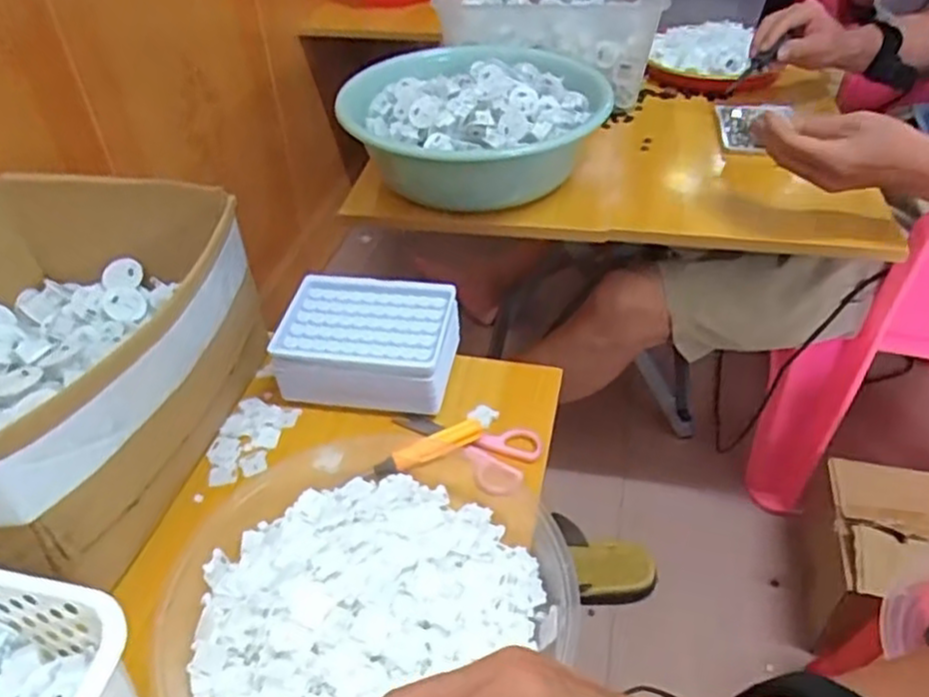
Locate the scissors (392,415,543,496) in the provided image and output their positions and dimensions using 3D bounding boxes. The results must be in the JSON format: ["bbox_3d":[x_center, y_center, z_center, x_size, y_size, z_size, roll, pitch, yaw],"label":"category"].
[{"bbox_3d":[-0.003,0.074,0.534,0.114,0.013,0.062,14,44,17],"label":"scissors"}]

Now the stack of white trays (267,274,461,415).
[{"bbox_3d":[-0.075,-0.005,0.583,0.139,0.052,0.106,5,42,7],"label":"stack of white trays"}]

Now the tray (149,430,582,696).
[{"bbox_3d":[-0.071,0.142,0.445,0.235,0.048,0.221,-1,41,1],"label":"tray"}]

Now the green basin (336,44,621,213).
[{"bbox_3d":[0.017,-0.245,0.805,0.257,0.106,0.272,-1,41,1],"label":"green basin"}]

